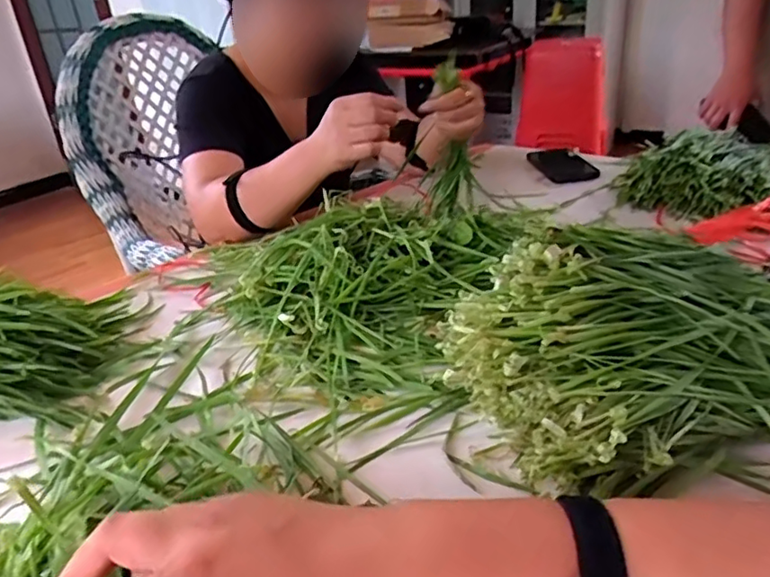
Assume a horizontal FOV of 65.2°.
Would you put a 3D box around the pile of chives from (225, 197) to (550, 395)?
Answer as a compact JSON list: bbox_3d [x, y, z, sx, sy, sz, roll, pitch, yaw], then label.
[{"bbox_3d":[-0.018,-0.013,0.645,0.268,0.068,0.316,11,32,23],"label":"pile of chives"}]

